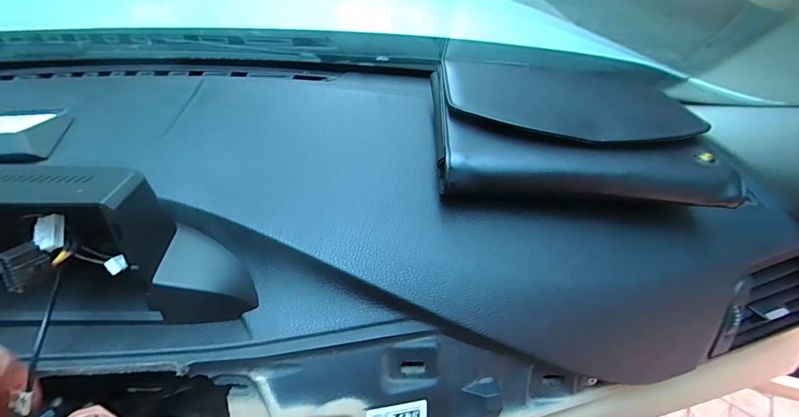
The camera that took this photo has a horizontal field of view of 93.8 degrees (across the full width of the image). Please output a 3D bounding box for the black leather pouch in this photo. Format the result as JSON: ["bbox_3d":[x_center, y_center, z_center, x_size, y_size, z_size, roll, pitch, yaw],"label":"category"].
[{"bbox_3d":[0.146,-0.075,0.334,0.226,0.065,0.184,3,45,-2],"label":"black leather pouch"}]

